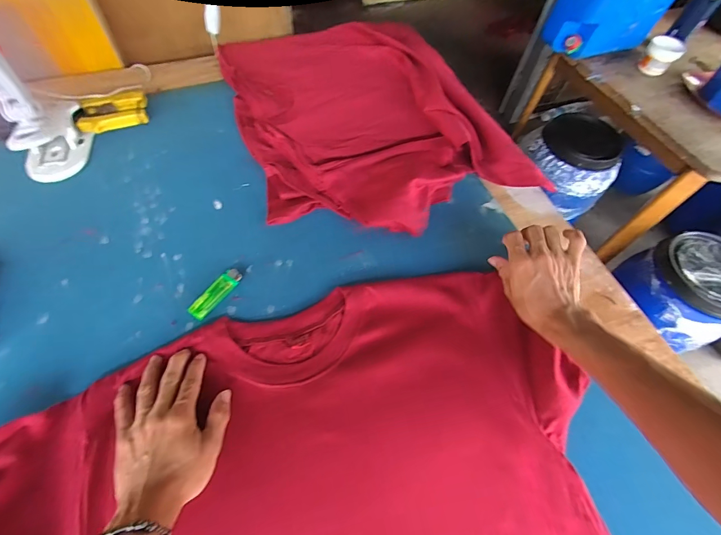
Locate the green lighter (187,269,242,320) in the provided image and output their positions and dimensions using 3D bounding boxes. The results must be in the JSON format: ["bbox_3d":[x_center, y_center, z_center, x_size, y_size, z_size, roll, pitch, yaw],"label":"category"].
[{"bbox_3d":[-0.193,0.035,0.476,0.026,0.011,0.079,33,63,14],"label":"green lighter"}]

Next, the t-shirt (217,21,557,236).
[{"bbox_3d":[-0.001,-0.285,0.635,0.404,0.061,0.525,-17,63,-14],"label":"t-shirt"}]

